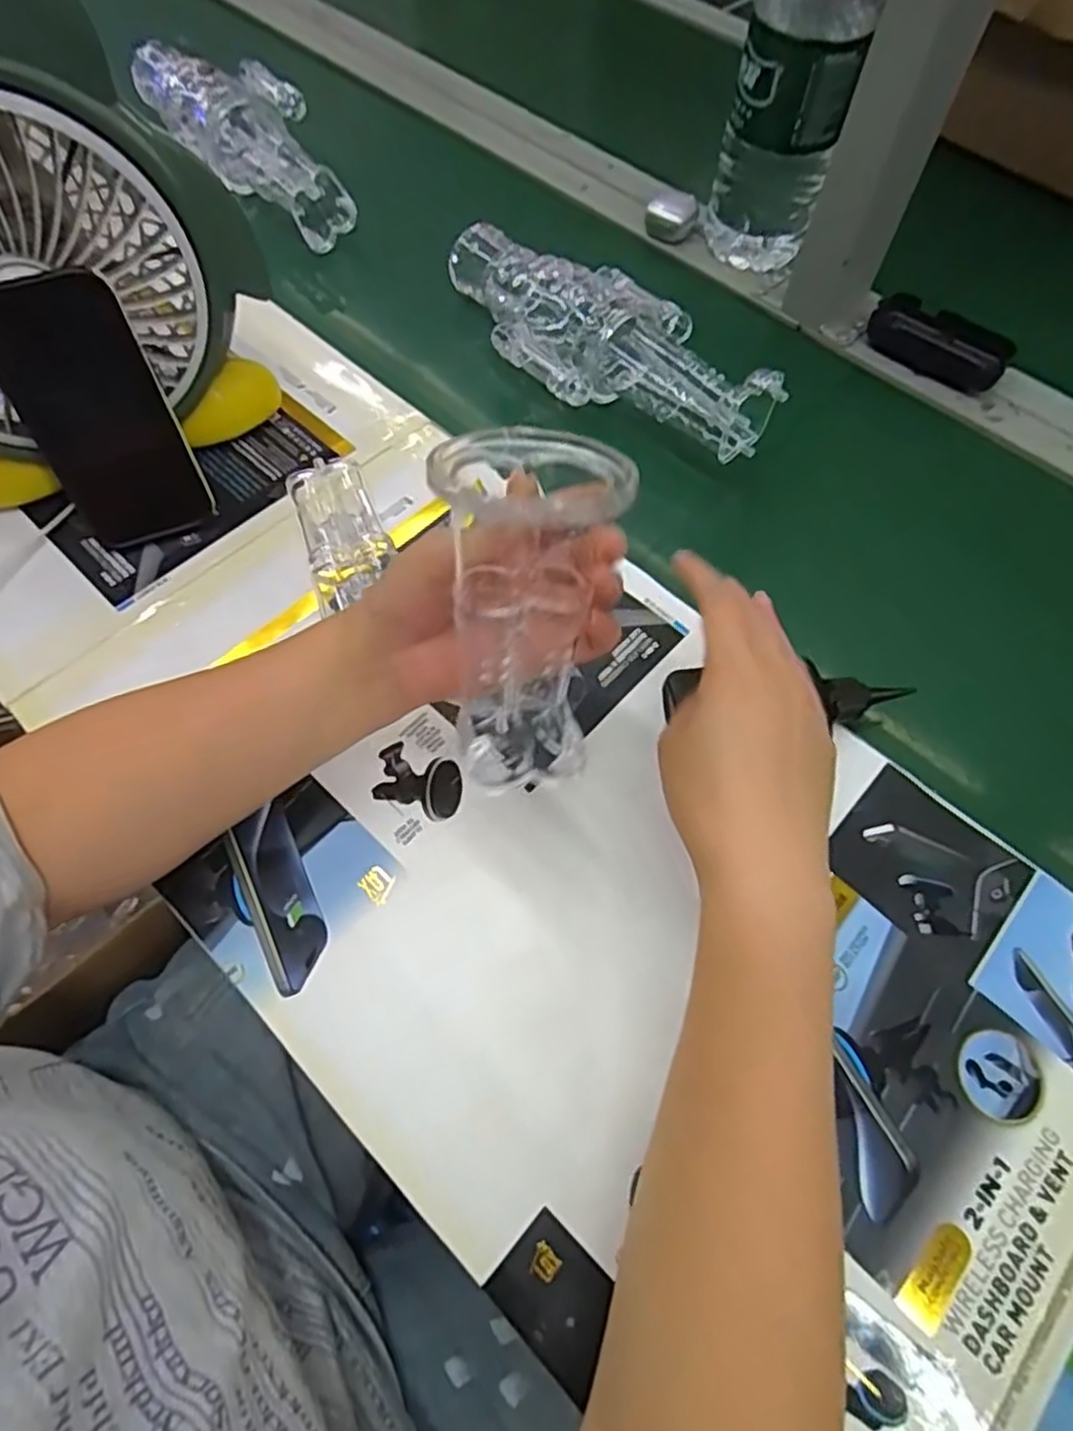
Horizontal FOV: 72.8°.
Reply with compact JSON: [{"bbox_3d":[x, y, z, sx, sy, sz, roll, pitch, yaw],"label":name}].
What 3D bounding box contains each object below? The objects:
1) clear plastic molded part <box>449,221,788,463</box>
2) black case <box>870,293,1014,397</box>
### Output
[{"bbox_3d":[0.049,-0.287,0.548,0.289,0.070,0.109,35,67,15],"label":"clear plastic molded part"},{"bbox_3d":[0.326,-0.305,0.590,0.107,0.026,0.053,28,66,12],"label":"black case"}]

